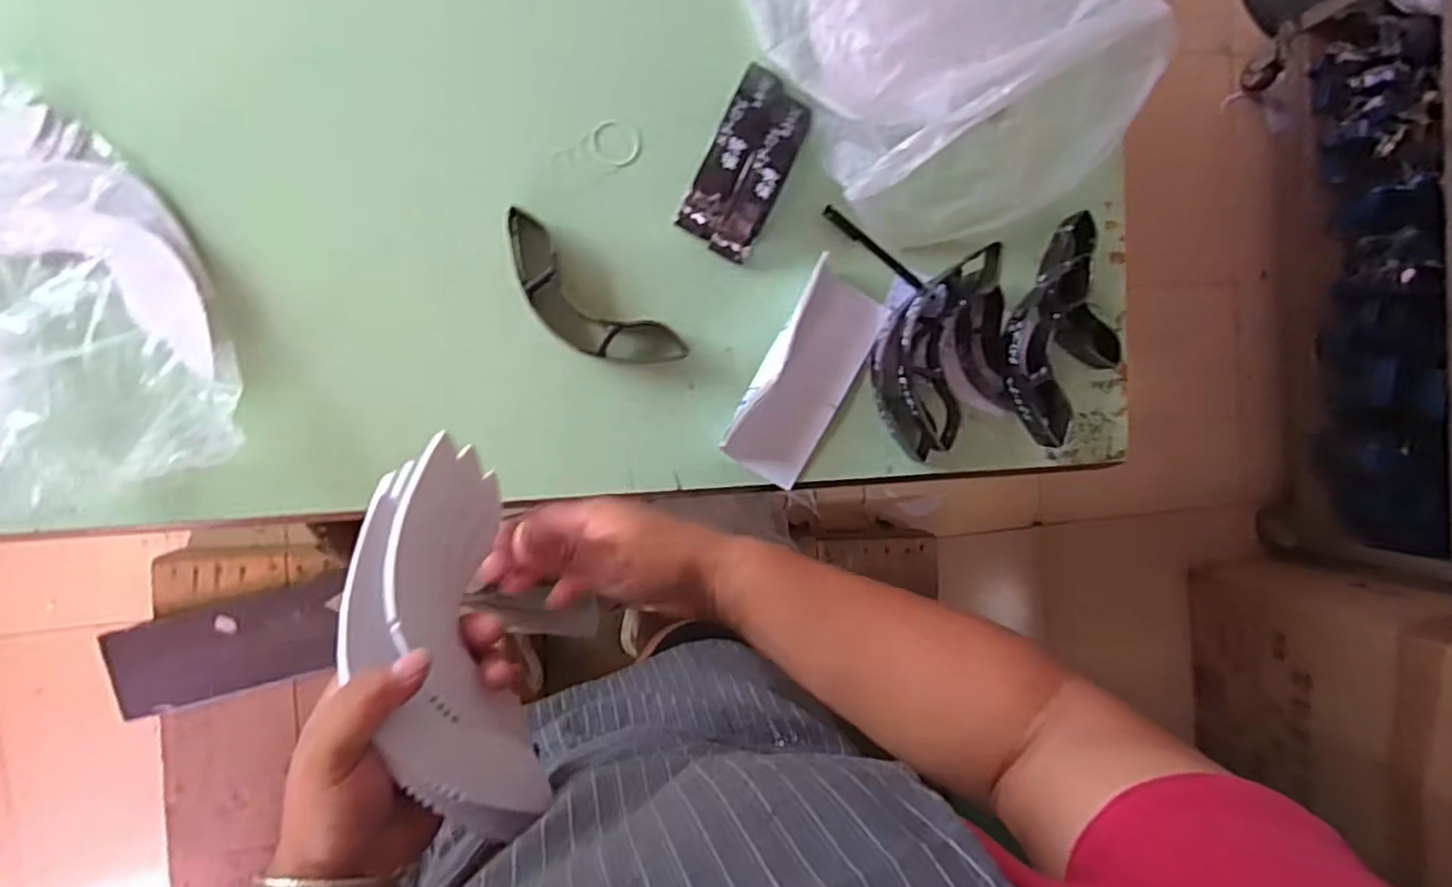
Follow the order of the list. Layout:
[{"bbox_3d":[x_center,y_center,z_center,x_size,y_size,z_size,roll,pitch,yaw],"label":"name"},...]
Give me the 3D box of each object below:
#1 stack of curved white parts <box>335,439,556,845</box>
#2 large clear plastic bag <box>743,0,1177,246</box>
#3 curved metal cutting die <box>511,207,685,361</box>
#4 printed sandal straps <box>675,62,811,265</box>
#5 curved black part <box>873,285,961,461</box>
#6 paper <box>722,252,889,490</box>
[{"bbox_3d":[-0.146,0.097,0.372,0.035,0.095,0.194,-24,67,33],"label":"stack of curved white parts"},{"bbox_3d":[0.183,-0.428,0.627,0.307,0.127,0.470,-24,96,-8],"label":"large clear plastic bag"},{"bbox_3d":[-0.129,-0.122,0.643,0.188,0.034,0.066,38,86,-9],"label":"curved metal cutting die"},{"bbox_3d":[0.020,-0.257,0.639,0.077,0.051,0.164,24,88,-10],"label":"printed sandal straps"},{"bbox_3d":[0.179,-0.068,0.676,0.067,0.058,0.166,2,92,-10],"label":"curved black part"},{"bbox_3d":[0.078,-0.063,0.672,0.092,0.051,0.204,29,87,-9],"label":"paper"}]

